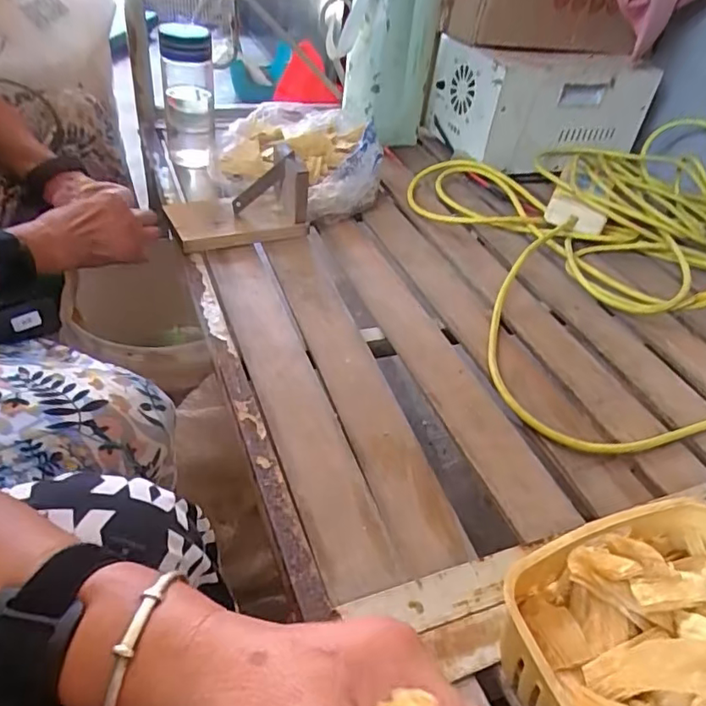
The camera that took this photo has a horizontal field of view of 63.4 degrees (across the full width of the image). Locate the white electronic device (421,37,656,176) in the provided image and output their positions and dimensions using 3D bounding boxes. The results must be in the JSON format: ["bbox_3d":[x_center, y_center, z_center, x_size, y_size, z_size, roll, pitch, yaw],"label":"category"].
[{"bbox_3d":[0.317,-0.435,0.981,0.319,0.162,0.203,-11,42,-22],"label":"white electronic device"}]

